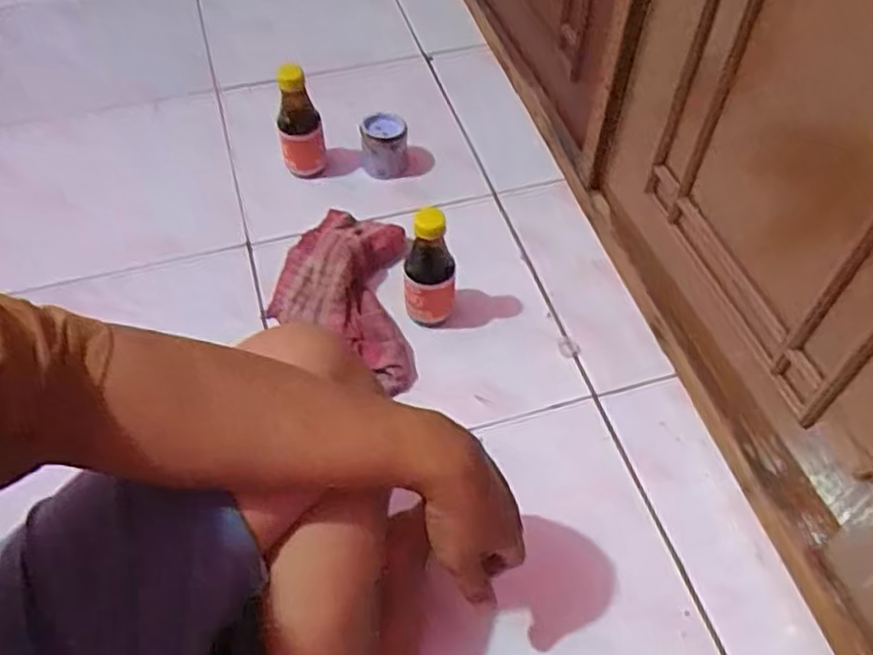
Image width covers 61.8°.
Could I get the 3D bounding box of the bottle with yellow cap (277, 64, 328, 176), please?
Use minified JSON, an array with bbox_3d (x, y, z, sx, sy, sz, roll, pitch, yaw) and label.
[{"bbox_3d":[-0.176,-0.267,0.924,0.054,0.172,0.047,-11,54,-8],"label":"bottle with yellow cap"}]

